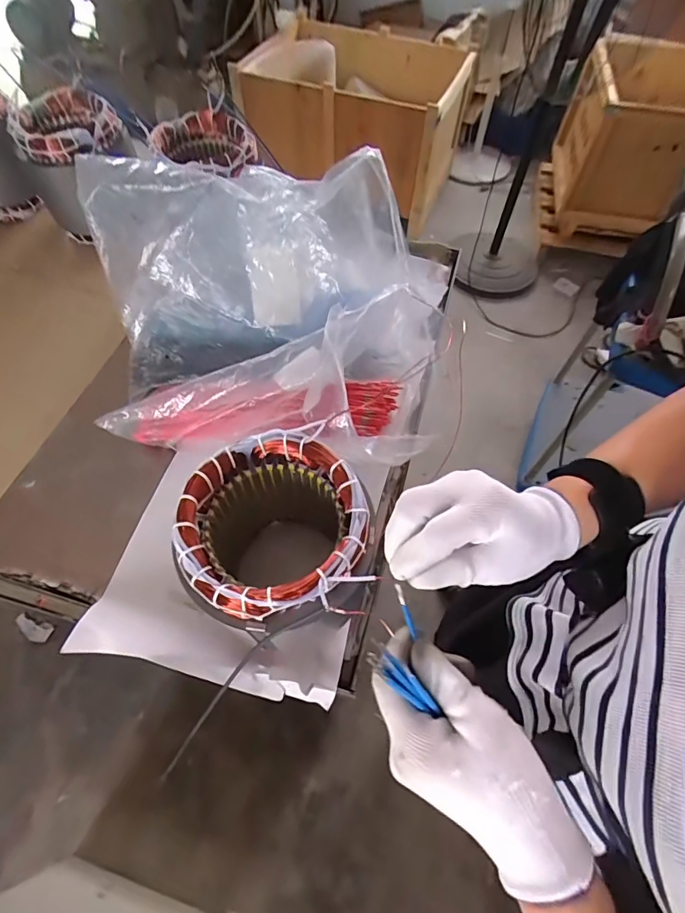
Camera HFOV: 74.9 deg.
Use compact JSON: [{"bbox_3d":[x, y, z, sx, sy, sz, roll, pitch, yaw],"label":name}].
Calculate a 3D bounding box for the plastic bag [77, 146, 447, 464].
[{"bbox_3d":[-0.100,-0.174,0.500,0.331,0.182,0.228,-4,60,-4],"label":"plastic bag"}]

